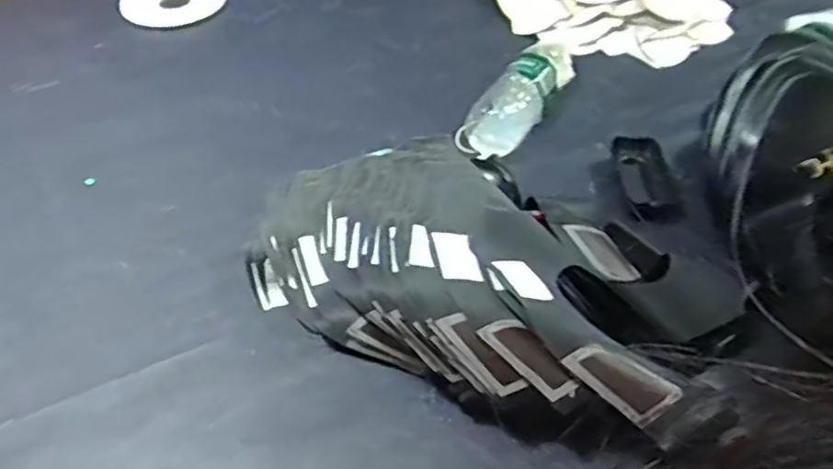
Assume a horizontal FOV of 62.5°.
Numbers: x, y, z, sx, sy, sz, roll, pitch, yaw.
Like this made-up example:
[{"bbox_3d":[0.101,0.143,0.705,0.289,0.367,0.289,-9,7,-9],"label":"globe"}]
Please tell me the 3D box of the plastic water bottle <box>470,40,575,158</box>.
[{"bbox_3d":[0.123,-0.162,0.791,0.065,0.063,0.203,22,50,20],"label":"plastic water bottle"}]

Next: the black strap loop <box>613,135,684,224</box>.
[{"bbox_3d":[0.240,-0.056,0.705,0.061,0.027,0.111,-2,46,-1],"label":"black strap loop"}]

